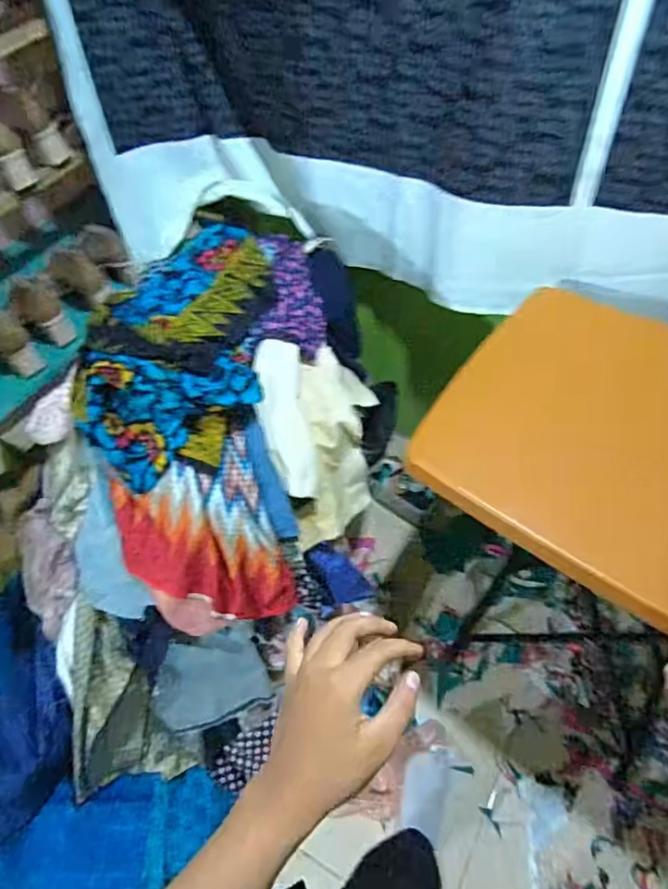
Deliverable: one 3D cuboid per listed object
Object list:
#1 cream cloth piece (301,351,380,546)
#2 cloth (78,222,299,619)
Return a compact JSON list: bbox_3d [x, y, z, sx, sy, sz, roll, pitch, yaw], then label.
[{"bbox_3d":[0.005,0.001,1.017,0.067,0.347,0.168,0,1,45],"label":"cream cloth piece"},{"bbox_3d":[-0.249,-0.049,0.936,0.312,0.221,0.693,-5,87,0],"label":"cloth"}]

